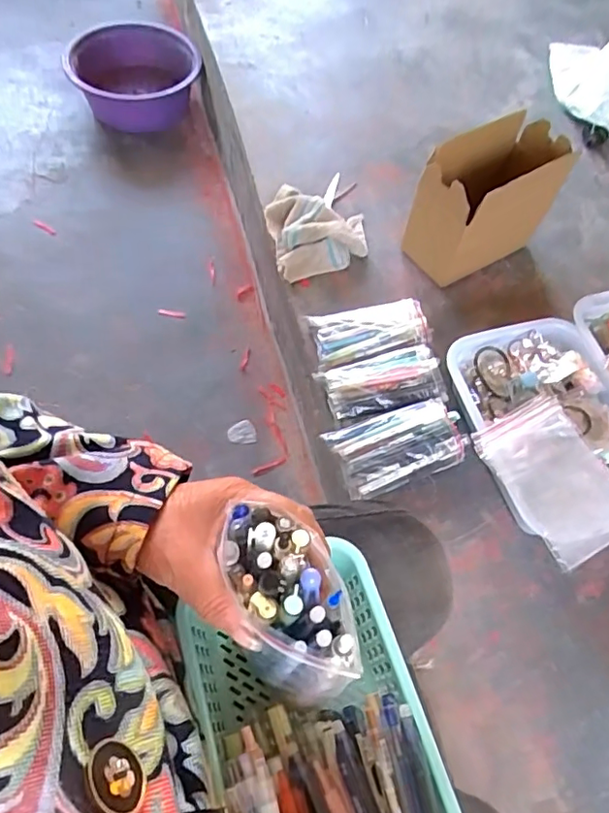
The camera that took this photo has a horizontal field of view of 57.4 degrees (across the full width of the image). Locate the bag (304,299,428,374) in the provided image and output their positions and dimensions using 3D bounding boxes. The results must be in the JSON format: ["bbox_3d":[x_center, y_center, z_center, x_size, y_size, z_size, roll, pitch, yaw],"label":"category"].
[{"bbox_3d":[0.091,-0.107,0.789,0.157,0.032,0.091,-11,59,-11],"label":"bag"}]

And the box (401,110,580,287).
[{"bbox_3d":[0.266,-0.300,0.814,0.208,0.184,0.088,-26,64,-20],"label":"box"}]

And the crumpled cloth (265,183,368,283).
[{"bbox_3d":[0.025,-0.287,0.894,0.155,0.053,0.166,-7,59,-9],"label":"crumpled cloth"}]

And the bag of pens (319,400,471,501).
[{"bbox_3d":[0.119,0.051,0.703,0.156,0.047,0.089,-14,60,-13],"label":"bag of pens"}]

